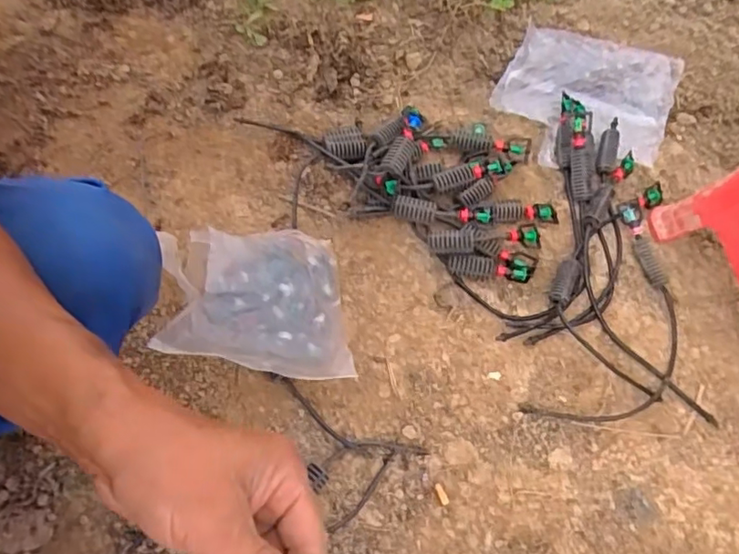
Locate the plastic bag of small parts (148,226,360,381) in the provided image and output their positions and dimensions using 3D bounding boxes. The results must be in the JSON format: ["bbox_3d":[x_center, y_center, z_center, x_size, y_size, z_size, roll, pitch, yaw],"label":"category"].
[{"bbox_3d":[-0.138,0.026,0.653,0.219,0.123,0.187,-4,68,-5],"label":"plastic bag of small parts"}]

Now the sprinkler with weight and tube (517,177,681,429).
[{"bbox_3d":[0.337,0.047,0.724,0.148,0.041,0.361,29,69,8],"label":"sprinkler with weight and tube"}]

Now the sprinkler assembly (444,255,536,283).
[{"bbox_3d":[0.159,-0.009,0.735,0.116,0.027,0.023,3,68,-2],"label":"sprinkler assembly"}]

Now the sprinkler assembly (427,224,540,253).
[{"bbox_3d":[0.151,-0.049,0.736,0.151,0.030,0.032,-7,68,-6],"label":"sprinkler assembly"}]

